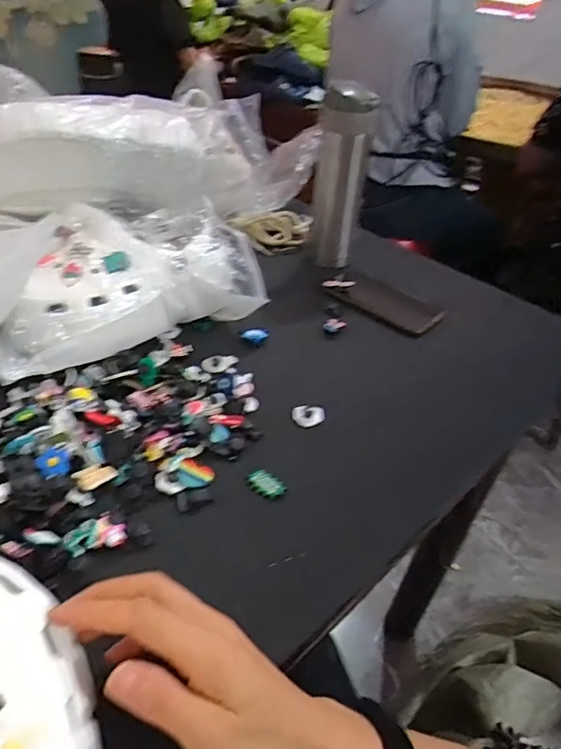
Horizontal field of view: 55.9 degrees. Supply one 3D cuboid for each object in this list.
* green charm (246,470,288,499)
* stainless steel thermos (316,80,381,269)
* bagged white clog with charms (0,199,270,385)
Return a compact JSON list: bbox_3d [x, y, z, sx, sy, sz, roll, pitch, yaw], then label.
[{"bbox_3d":[-0.012,0.092,0.445,0.034,0.008,0.021,30,44,26],"label":"green charm"},{"bbox_3d":[0.079,-0.262,0.718,0.069,0.220,0.055,9,39,3],"label":"stainless steel thermos"},{"bbox_3d":[-0.176,-0.104,0.571,0.278,0.102,0.185,-20,46,-30],"label":"bagged white clog with charms"}]

